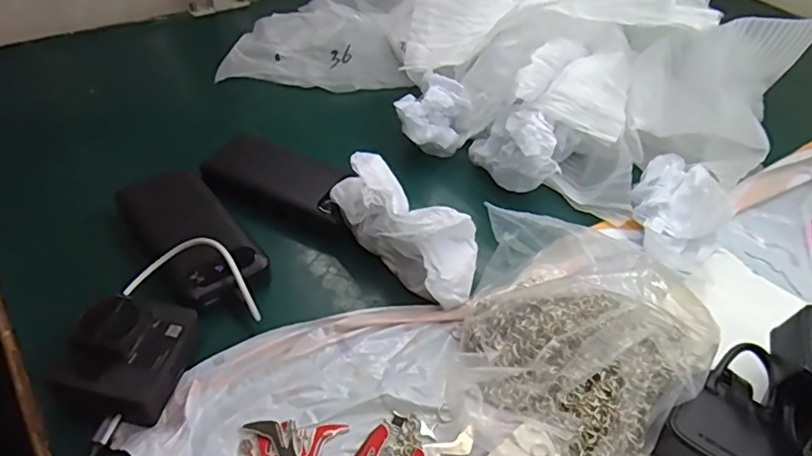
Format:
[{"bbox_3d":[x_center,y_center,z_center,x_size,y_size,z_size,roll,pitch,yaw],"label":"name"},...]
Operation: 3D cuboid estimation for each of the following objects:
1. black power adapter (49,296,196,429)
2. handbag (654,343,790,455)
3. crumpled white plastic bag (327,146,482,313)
[{"bbox_3d":[-0.189,0.084,0.391,0.064,0.046,0.077,12,45,8],"label":"black power adapter"},{"bbox_3d":[0.222,0.133,0.380,0.072,0.040,0.101,36,53,28],"label":"handbag"},{"bbox_3d":[0.004,-0.003,0.480,0.068,0.069,0.145,-32,55,-30],"label":"crumpled white plastic bag"}]

